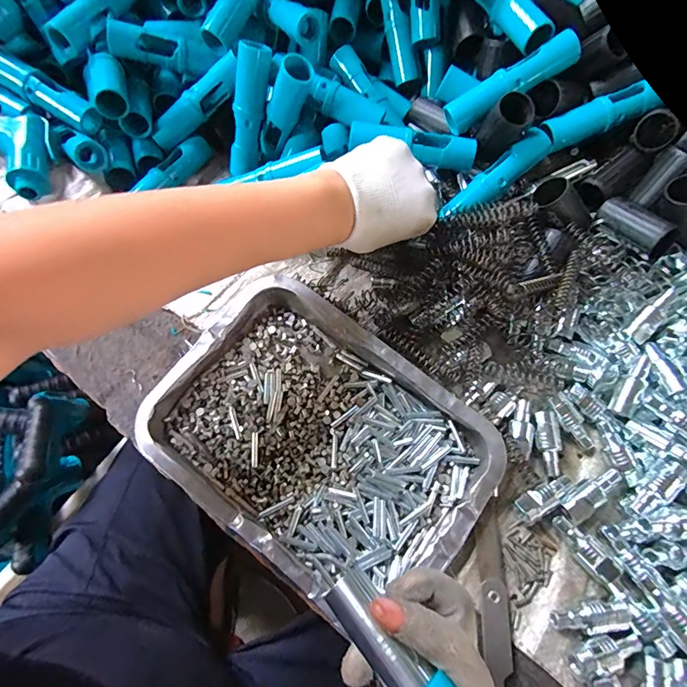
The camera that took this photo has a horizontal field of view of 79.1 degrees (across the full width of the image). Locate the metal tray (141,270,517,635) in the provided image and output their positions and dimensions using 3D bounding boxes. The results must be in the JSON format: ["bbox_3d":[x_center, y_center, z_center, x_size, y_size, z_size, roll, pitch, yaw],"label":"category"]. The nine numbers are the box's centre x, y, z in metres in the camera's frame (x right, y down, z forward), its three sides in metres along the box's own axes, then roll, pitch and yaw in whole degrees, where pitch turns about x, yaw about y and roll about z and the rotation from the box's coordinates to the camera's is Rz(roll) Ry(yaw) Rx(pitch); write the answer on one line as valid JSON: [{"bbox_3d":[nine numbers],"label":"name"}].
[{"bbox_3d":[-0.020,0.075,0.329,0.250,0.030,0.182,36,72,13],"label":"metal tray"}]

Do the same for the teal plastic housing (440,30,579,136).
[{"bbox_3d":[0.151,-0.236,0.378,0.121,0.022,0.022,-27,69,13],"label":"teal plastic housing"}]

